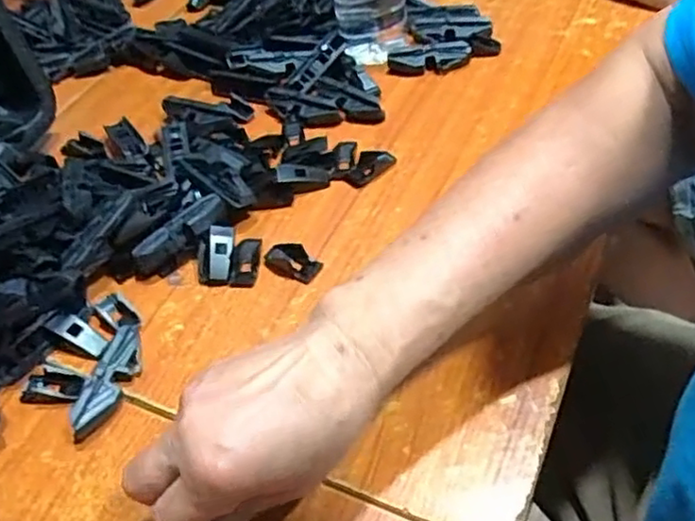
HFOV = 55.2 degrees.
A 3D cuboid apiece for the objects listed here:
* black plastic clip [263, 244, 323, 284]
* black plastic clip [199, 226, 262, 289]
[{"bbox_3d":[-0.038,0.001,0.459,0.041,0.005,0.025,30,60,30],"label":"black plastic clip"},{"bbox_3d":[-0.085,-0.005,0.463,0.043,0.020,0.040,-1,49,9],"label":"black plastic clip"}]

